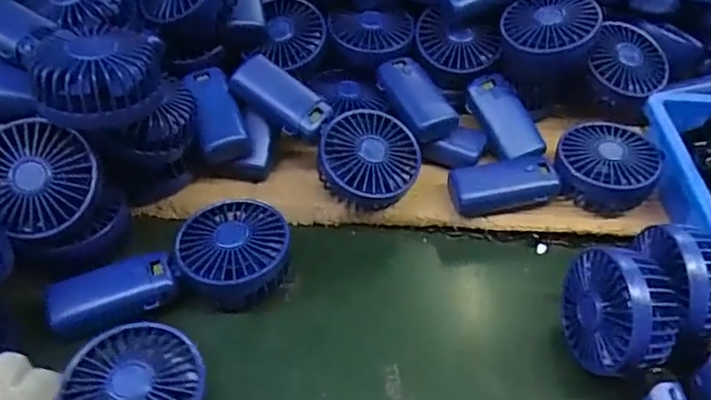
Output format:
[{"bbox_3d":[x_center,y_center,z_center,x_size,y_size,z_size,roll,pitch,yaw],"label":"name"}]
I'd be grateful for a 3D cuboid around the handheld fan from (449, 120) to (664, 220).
[{"bbox_3d":[0.175,-0.024,0.529,0.180,0.048,0.076,-3,44,-8],"label":"handheld fan"}]

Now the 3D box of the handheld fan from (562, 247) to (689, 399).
[{"bbox_3d":[0.199,0.120,0.401,0.058,0.080,0.175,-3,57,-8],"label":"handheld fan"}]

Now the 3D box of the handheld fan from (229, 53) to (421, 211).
[{"bbox_3d":[-0.031,-0.058,0.532,0.182,0.054,0.085,35,49,8],"label":"handheld fan"}]

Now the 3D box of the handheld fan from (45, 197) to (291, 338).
[{"bbox_3d":[-0.135,0.059,0.453,0.177,0.036,0.088,-24,51,-27],"label":"handheld fan"}]

